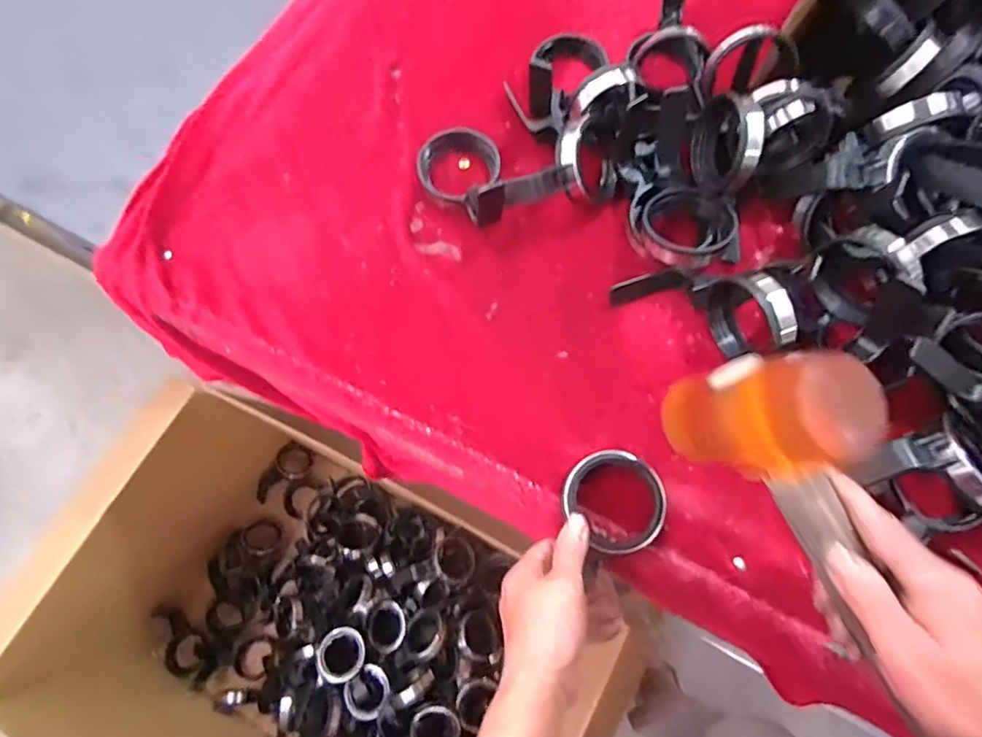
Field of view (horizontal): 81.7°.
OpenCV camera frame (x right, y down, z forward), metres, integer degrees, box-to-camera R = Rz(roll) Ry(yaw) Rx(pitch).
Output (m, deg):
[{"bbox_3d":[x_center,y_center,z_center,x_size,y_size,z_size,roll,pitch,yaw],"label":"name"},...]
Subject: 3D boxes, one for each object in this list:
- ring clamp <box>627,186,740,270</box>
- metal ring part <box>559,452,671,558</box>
[{"bbox_3d":[0.161,-0.114,0.468,0.079,0.037,0.069,-22,71,-7],"label":"ring clamp"},{"bbox_3d":[0.090,0.096,0.412,0.077,0.023,0.067,41,75,14],"label":"metal ring part"}]

